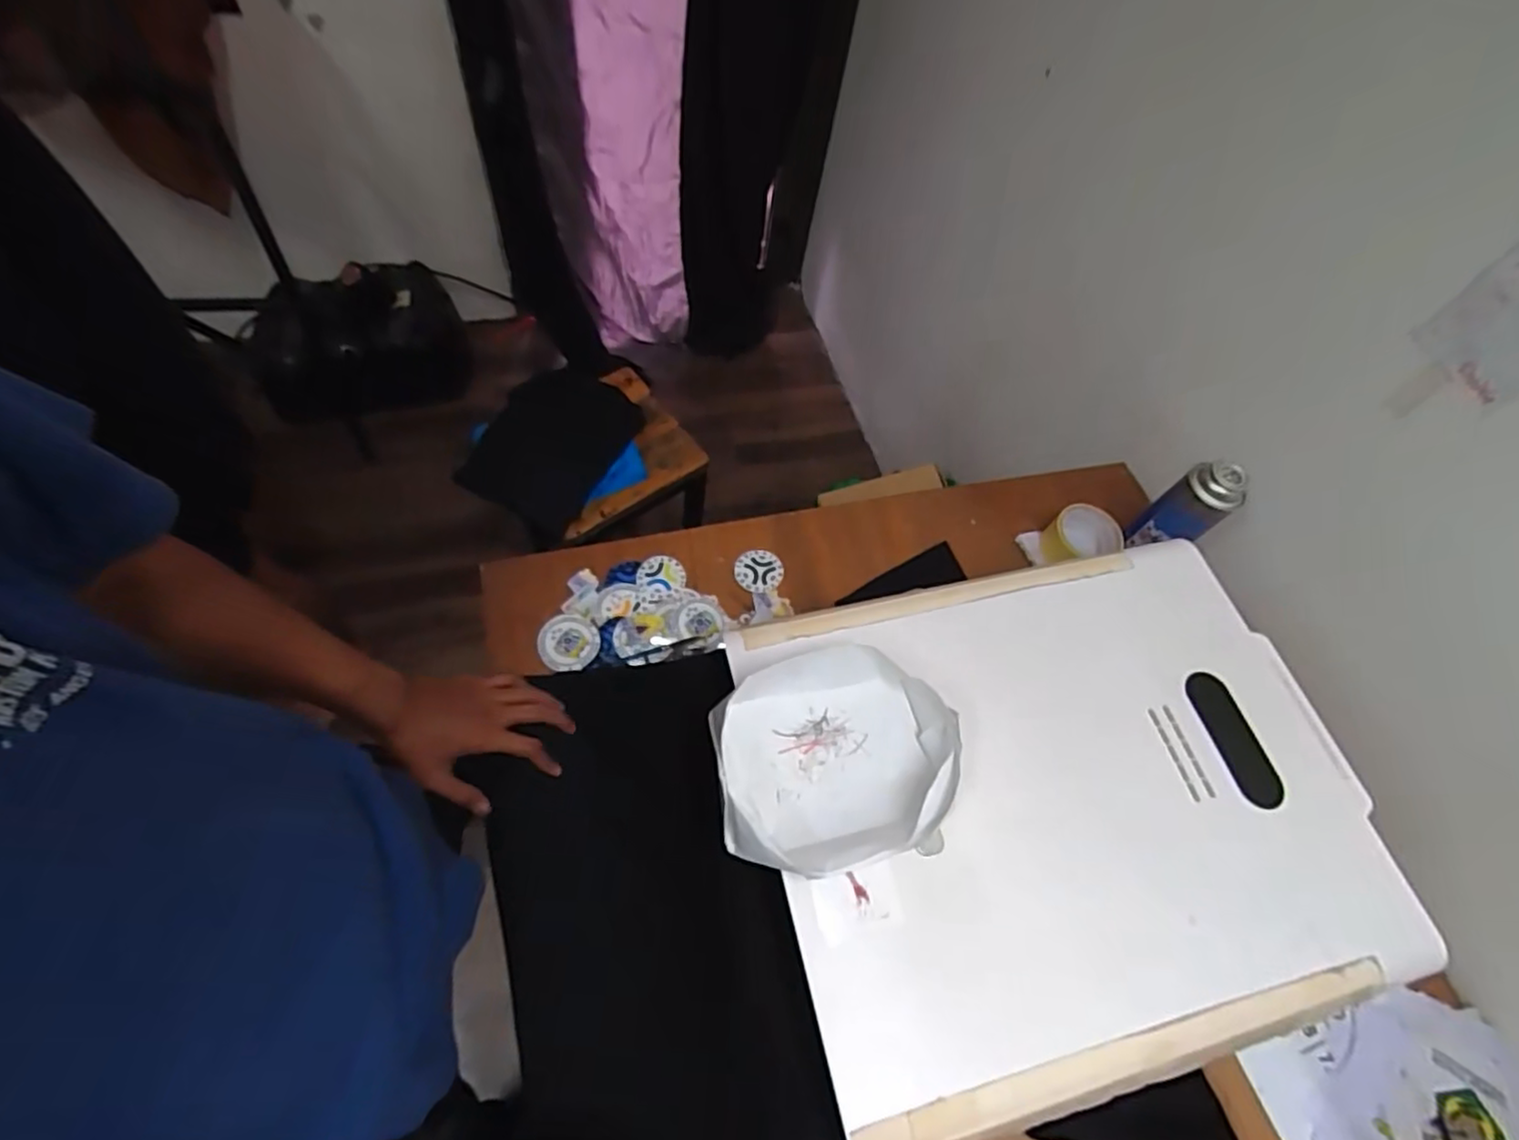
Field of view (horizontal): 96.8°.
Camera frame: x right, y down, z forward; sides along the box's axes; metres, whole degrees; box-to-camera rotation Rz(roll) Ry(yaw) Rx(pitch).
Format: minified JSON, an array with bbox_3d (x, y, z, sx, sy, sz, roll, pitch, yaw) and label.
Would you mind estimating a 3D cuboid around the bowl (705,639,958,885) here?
[{"bbox_3d":[0.058,0.146,0.542,0.185,0.050,0.169,3,63,-6],"label":"bowl"}]

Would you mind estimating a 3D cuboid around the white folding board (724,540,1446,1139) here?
[{"bbox_3d":[0.262,0.183,0.570,0.502,0.022,0.399,-10,63,-10],"label":"white folding board"}]

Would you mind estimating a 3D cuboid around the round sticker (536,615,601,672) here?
[{"bbox_3d":[-0.210,0.082,0.746,0.065,0.011,0.065,2,61,-3],"label":"round sticker"}]

